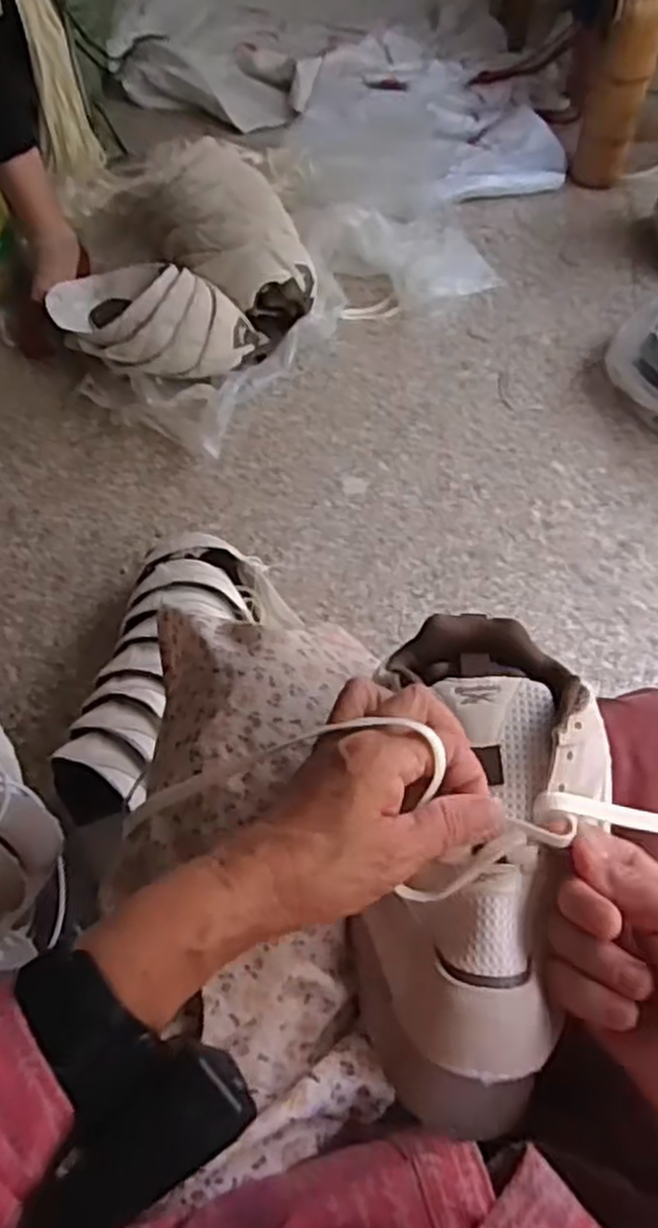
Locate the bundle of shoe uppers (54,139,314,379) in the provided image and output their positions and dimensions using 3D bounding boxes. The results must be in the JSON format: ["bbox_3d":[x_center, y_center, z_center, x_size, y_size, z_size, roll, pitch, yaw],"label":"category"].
[{"bbox_3d":[-0.216,-0.559,1.183,0.373,0.139,0.472,1,61,-4],"label":"bundle of shoe uppers"}]

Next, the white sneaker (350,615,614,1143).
[{"bbox_3d":[0.075,0.115,0.388,0.106,0.086,0.231,12,65,2],"label":"white sneaker"}]

